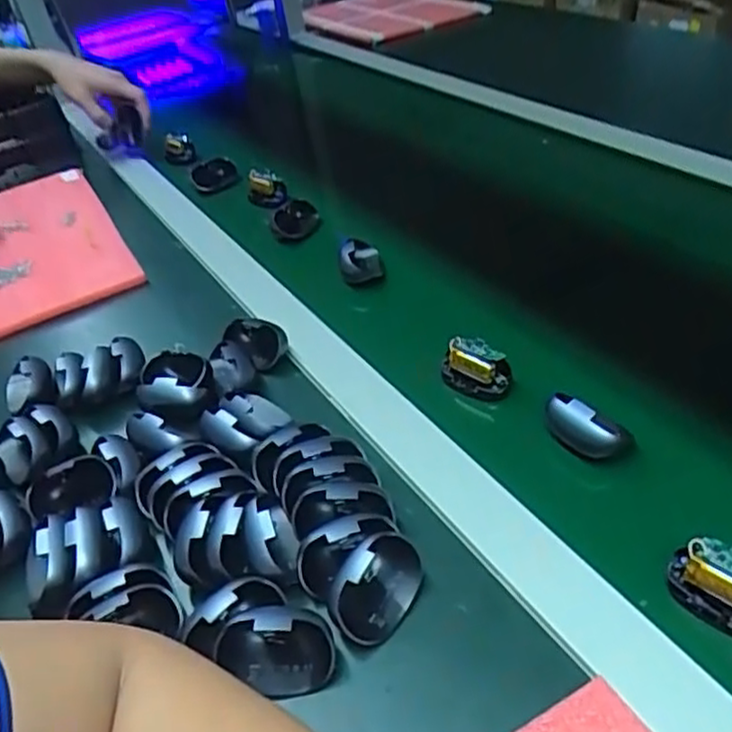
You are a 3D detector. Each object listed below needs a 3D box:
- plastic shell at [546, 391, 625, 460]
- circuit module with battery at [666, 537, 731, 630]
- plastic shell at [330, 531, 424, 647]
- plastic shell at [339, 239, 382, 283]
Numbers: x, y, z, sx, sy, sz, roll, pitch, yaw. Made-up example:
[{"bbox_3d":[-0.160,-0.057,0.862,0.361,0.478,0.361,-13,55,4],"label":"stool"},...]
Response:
[{"bbox_3d":[0.134,0.037,0.442,0.020,0.025,0.050,-31,44,-27],"label":"plastic shell"},{"bbox_3d":[0.177,0.107,0.350,0.022,0.037,0.053,-12,30,-39],"label":"circuit module with battery"},{"bbox_3d":[0.006,0.115,0.373,0.055,0.043,0.019,-33,15,-16],"label":"plastic shell"},{"bbox_3d":[-0.006,-0.096,0.647,0.036,0.029,0.054,-8,38,-1],"label":"plastic shell"}]

